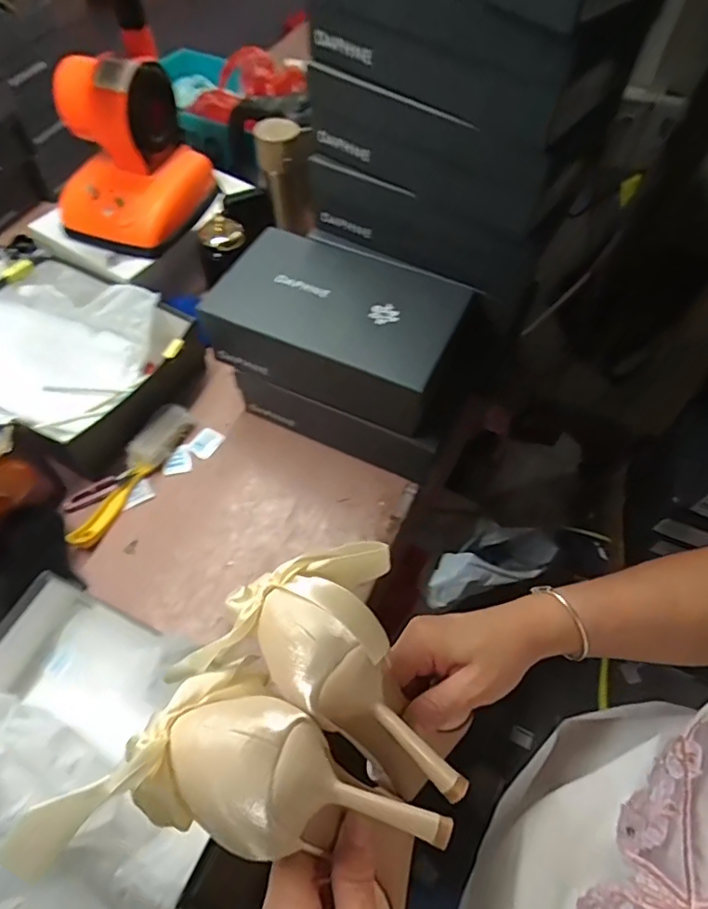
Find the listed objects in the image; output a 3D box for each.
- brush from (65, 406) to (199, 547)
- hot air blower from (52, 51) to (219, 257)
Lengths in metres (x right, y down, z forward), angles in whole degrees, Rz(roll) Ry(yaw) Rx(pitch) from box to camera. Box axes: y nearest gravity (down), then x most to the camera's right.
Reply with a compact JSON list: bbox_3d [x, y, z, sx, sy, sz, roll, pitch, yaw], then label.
[{"bbox_3d":[-0.304,0.019,0.729,0.052,0.050,0.230,28,61,15],"label":"brush"},{"bbox_3d":[-0.339,-0.441,0.798,0.181,0.206,0.197,17,59,9],"label":"hot air blower"}]

